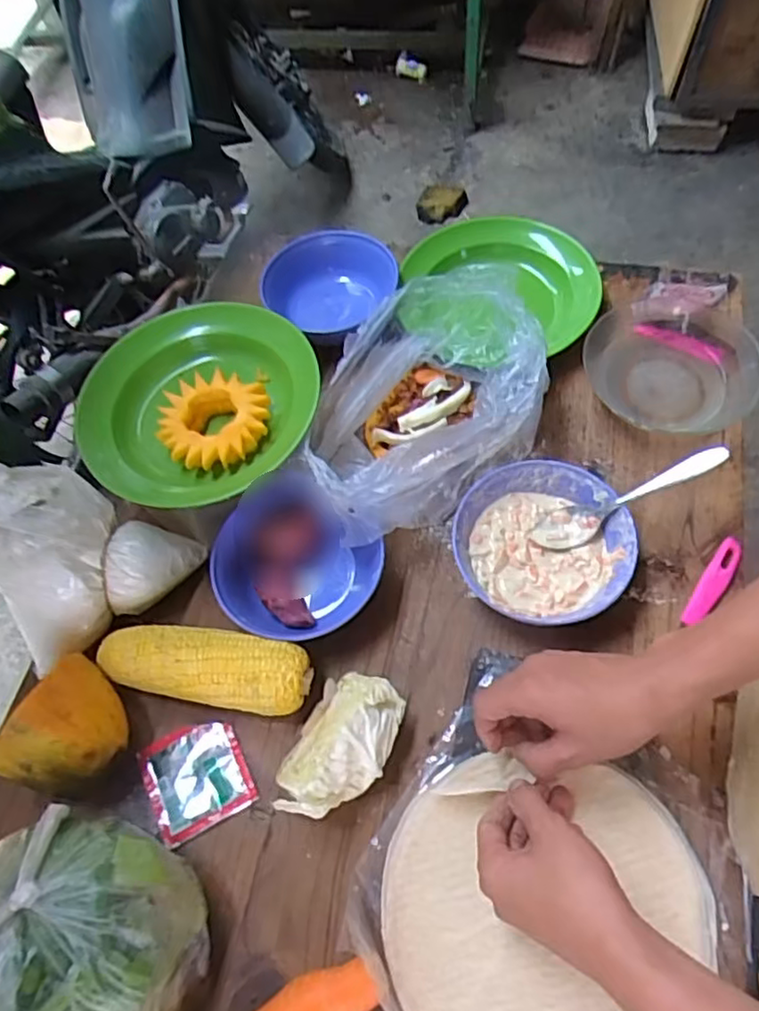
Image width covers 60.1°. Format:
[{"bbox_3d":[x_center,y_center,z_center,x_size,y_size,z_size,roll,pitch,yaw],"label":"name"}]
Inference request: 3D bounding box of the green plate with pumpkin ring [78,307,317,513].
[{"bbox_3d":[-0.164,-0.097,0.586,0.206,0.059,0.215,-1,65,2],"label":"green plate with pumpkin ring"}]

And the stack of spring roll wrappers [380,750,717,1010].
[{"bbox_3d":[0.113,0.292,0.446,0.219,0.020,0.215,5,65,5],"label":"stack of spring roll wrappers"}]

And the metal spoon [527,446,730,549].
[{"bbox_3d":[0.205,-0.005,0.547,0.165,0.019,0.034,-28,62,23],"label":"metal spoon"}]

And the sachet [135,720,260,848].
[{"bbox_3d":[-0.148,0.217,0.527,0.078,0.009,0.081,-26,66,-9],"label":"sachet"}]

